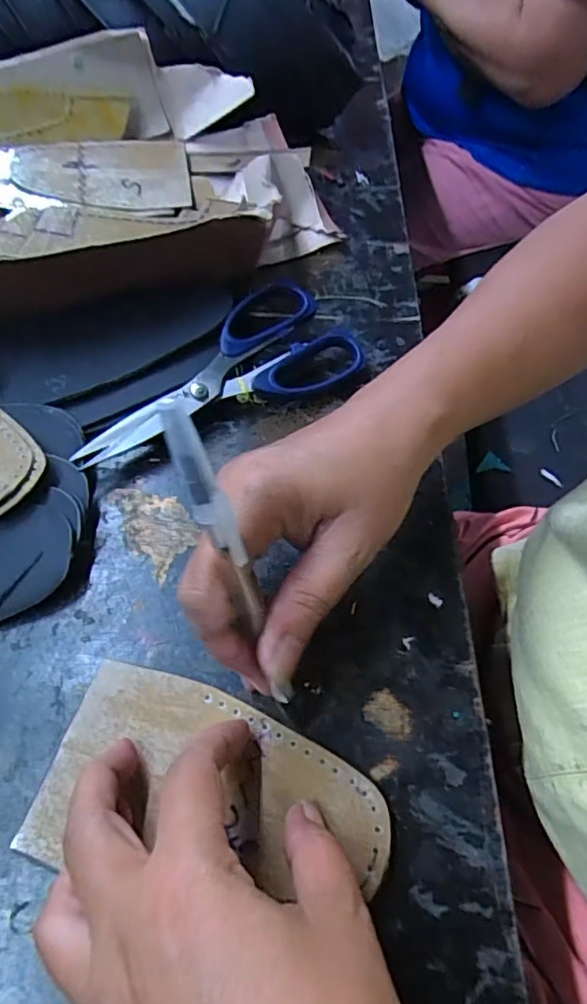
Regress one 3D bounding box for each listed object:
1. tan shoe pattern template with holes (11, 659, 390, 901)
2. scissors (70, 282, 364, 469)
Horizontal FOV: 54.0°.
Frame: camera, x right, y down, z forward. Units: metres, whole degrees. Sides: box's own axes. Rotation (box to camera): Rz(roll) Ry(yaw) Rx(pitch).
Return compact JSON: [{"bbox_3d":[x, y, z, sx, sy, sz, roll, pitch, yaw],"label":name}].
[{"bbox_3d":[-0.031,0.116,0.239,0.139,0.004,0.076,10,55,7],"label":"tan shoe pattern template with holes"},{"bbox_3d":[-0.049,-0.087,0.362,0.188,0.021,0.083,-22,58,-15],"label":"scissors"}]

